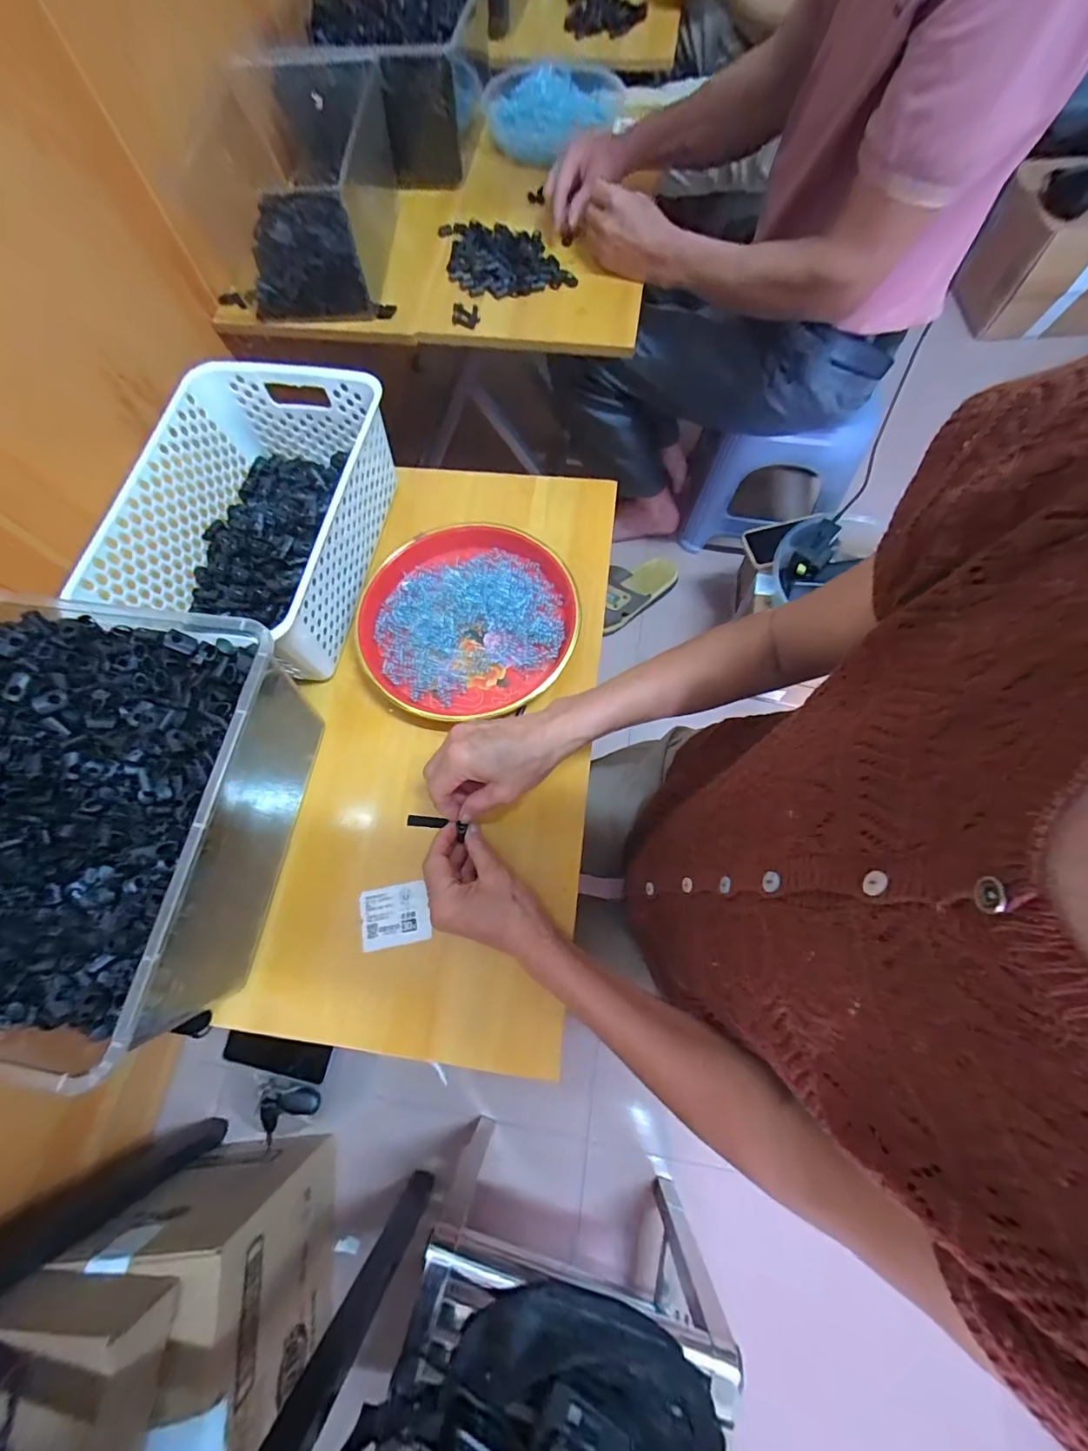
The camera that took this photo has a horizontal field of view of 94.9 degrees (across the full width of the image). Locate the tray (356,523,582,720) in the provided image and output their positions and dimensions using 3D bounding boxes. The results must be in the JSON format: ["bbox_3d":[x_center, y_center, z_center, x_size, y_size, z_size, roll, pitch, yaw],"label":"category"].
[{"bbox_3d":[-0.077,-0.109,0.506,0.207,0.028,0.215,0,71,1],"label":"tray"}]

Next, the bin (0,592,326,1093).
[{"bbox_3d":[-0.342,0.071,0.398,0.330,0.155,0.304,12,71,6],"label":"bin"}]

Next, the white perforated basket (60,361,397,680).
[{"bbox_3d":[-0.283,-0.210,0.504,0.204,0.096,0.286,11,71,5],"label":"white perforated basket"}]

